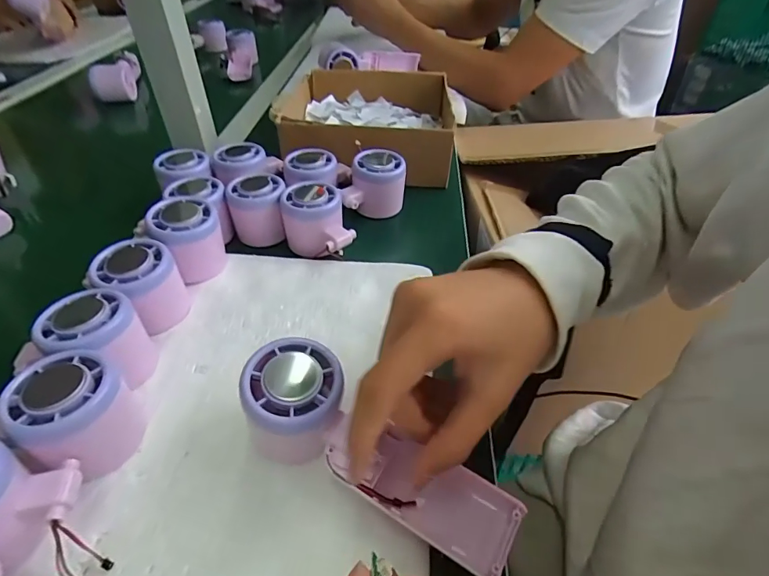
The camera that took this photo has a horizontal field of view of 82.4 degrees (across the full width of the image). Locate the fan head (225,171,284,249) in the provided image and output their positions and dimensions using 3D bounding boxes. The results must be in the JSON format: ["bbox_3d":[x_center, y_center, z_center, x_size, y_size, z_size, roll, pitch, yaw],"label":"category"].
[{"bbox_3d":[-0.124,-0.080,0.436,0.055,0.052,0.053,-14,43,-17],"label":"fan head"}]

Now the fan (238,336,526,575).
[{"bbox_3d":[-0.009,0.096,0.247,0.163,0.053,0.054,31,45,6],"label":"fan"}]

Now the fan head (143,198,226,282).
[{"bbox_3d":[-0.168,-0.040,0.380,0.056,0.060,0.052,-17,45,-20],"label":"fan head"}]

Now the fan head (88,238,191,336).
[{"bbox_3d":[-0.182,0.001,0.334,0.057,0.053,0.061,-25,48,-27],"label":"fan head"}]

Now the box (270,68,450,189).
[{"bbox_3d":[-0.018,-0.216,0.577,0.210,0.081,0.239,5,43,5],"label":"box"}]

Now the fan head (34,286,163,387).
[{"bbox_3d":[-0.188,0.037,0.292,0.054,0.055,0.051,0,42,0],"label":"fan head"}]

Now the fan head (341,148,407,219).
[{"bbox_3d":[-0.012,-0.110,0.474,0.069,0.058,0.059,0,41,-2],"label":"fan head"}]

